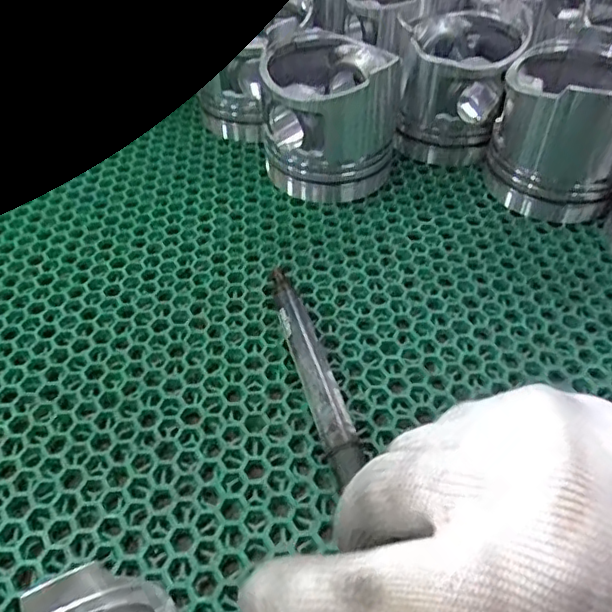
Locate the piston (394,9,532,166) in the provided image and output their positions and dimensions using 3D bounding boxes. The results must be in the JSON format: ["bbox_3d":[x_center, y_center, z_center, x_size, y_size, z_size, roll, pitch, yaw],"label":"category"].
[{"bbox_3d":[0.109,-0.162,0.436,0.084,0.081,0.089,22,51,19],"label":"piston"}]

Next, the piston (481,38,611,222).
[{"bbox_3d":[0.171,-0.115,0.389,0.083,0.086,0.080,25,53,21],"label":"piston"}]

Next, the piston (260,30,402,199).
[{"bbox_3d":[0.016,-0.132,0.404,0.085,0.089,0.085,0,48,1],"label":"piston"}]

